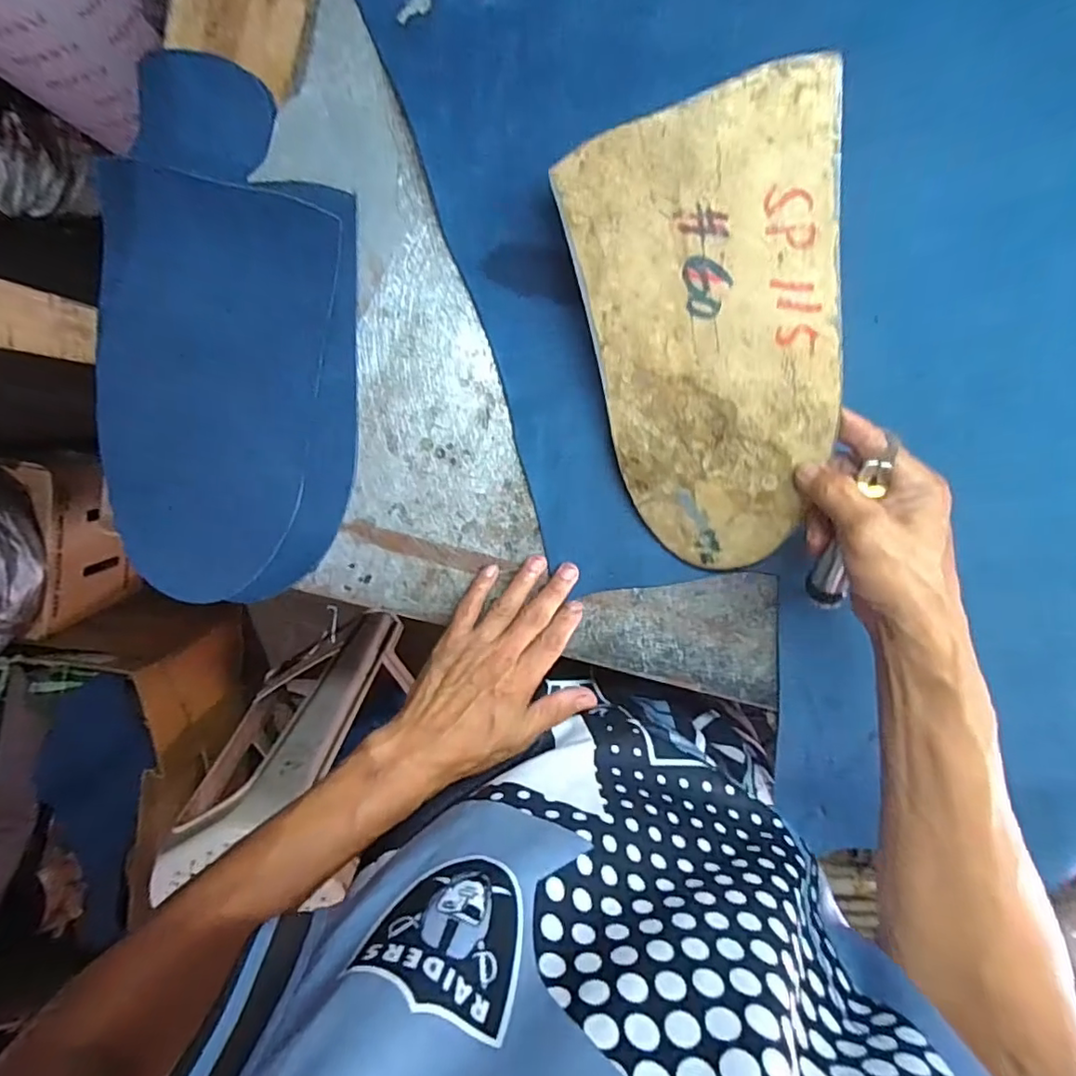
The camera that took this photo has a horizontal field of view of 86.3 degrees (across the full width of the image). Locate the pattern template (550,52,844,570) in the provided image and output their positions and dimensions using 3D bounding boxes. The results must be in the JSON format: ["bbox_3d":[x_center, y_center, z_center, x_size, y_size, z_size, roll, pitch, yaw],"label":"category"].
[{"bbox_3d":[0.113,-0.112,0.361,0.148,0.005,0.273,-7,112,26],"label":"pattern template"}]

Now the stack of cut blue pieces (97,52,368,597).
[{"bbox_3d":[-0.212,-0.129,0.399,0.165,0.031,0.345,6,101,-1],"label":"stack of cut blue pieces"}]

